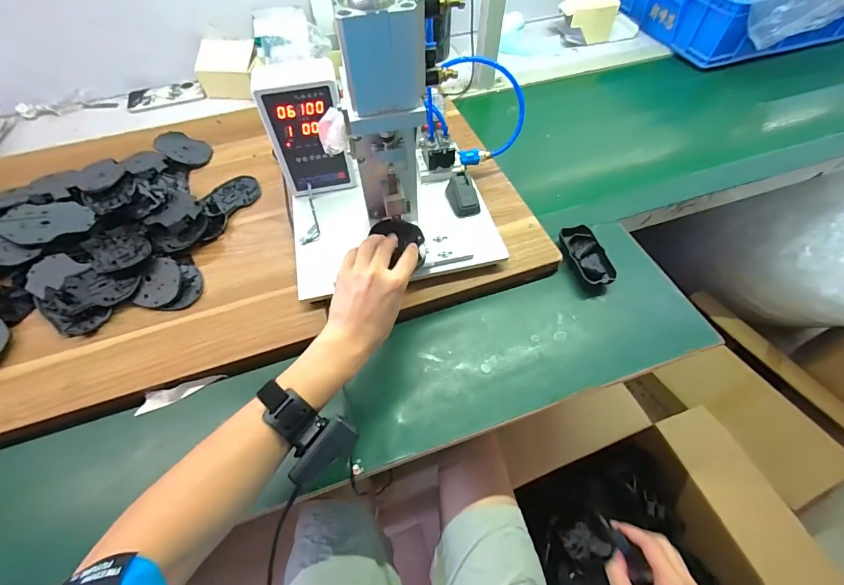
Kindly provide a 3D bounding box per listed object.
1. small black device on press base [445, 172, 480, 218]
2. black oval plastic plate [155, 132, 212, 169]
[{"bbox_3d":[0.066,-0.155,0.594,0.041,0.034,0.064,-11,58,-6],"label":"small black device on press base"},{"bbox_3d":[-0.464,-0.280,0.730,0.128,0.016,0.074,29,62,17],"label":"black oval plastic plate"}]

